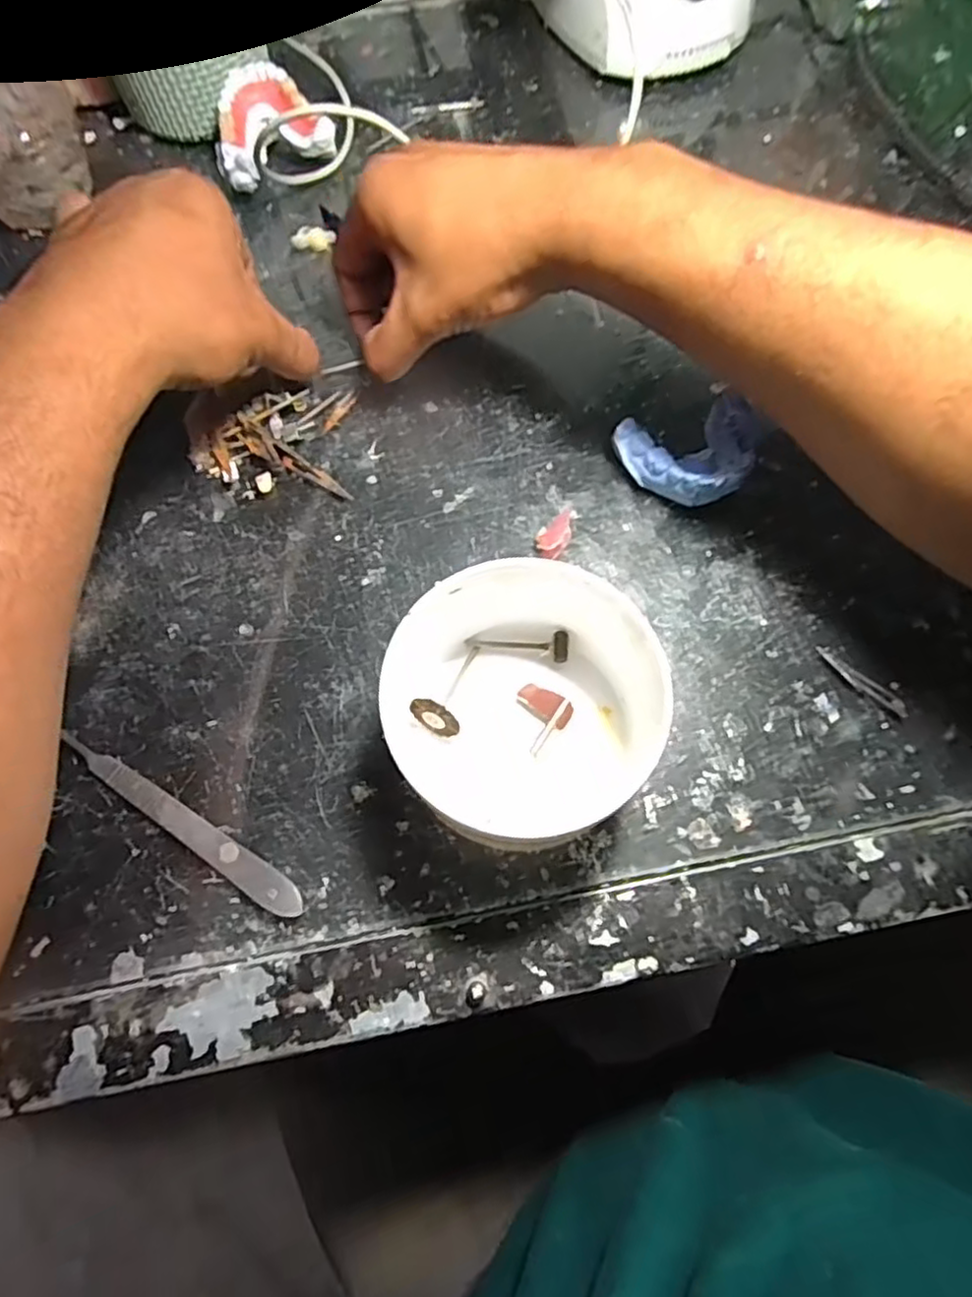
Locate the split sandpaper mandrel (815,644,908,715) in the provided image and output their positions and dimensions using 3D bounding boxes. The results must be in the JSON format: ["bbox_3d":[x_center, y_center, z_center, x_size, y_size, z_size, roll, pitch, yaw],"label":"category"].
[{"bbox_3d":[0.153,0.013,0.279,0.041,0.004,0.006,37,74,13],"label":"split sandpaper mandrel"}]

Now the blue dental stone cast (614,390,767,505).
[{"bbox_3d":[0.093,-0.085,0.303,0.059,0.027,0.049,-17,70,-6],"label":"blue dental stone cast"}]

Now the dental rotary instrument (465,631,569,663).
[{"bbox_3d":[0.013,-0.001,0.279,0.041,0.008,0.012,0,69,16],"label":"dental rotary instrument"}]

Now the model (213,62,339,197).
[{"bbox_3d":[-0.123,-0.285,0.379,0.066,0.037,0.050,-35,73,-12],"label":"model"}]

